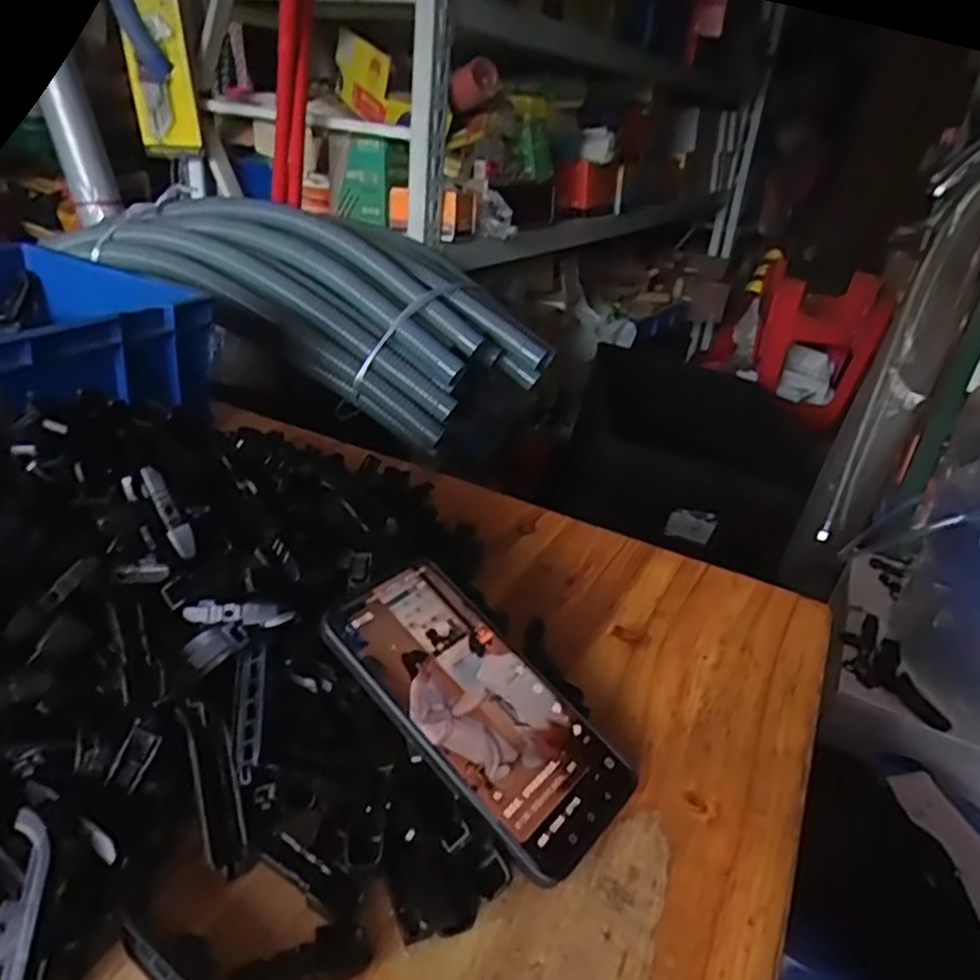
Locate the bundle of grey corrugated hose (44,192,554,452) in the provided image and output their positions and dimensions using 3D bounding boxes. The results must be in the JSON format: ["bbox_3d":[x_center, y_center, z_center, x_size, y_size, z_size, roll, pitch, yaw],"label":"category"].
[{"bbox_3d":[-0.224,-0.245,0.907,0.597,0.168,0.200,23,29,1],"label":"bundle of grey corrugated hose"}]

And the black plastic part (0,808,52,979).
[{"bbox_3d":[-0.169,0.153,0.256,0.015,0.005,0.070,0,60,-11],"label":"black plastic part"}]

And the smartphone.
[{"bbox_3d":[-0.006,0.105,0.358,0.161,0.010,0.078,44,41,17],"label":"smartphone"}]

